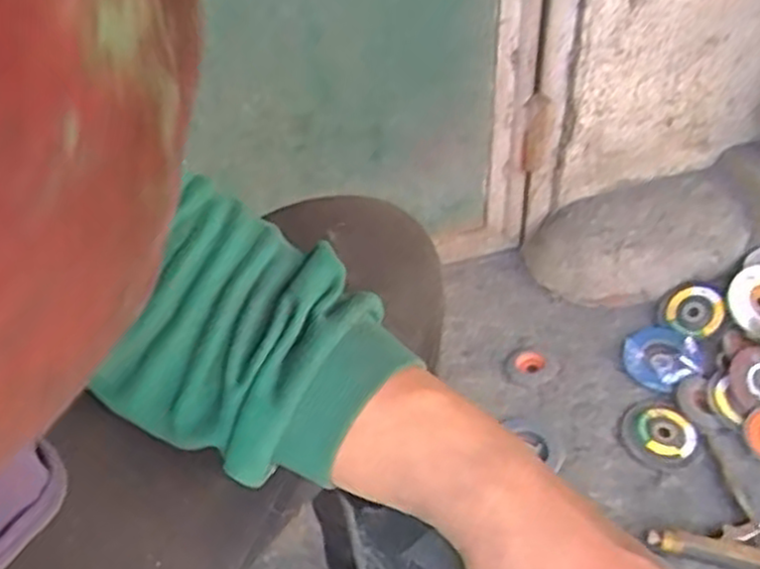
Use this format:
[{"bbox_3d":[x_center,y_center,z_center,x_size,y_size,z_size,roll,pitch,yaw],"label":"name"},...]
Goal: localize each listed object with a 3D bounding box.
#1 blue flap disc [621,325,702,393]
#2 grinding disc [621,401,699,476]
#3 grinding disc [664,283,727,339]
[{"bbox_3d":[0.370,0.094,1.029,0.094,0.017,0.094,-3,55,4],"label":"blue flap disc"},{"bbox_3d":[0.348,0.188,0.968,0.093,0.011,0.090,-5,55,8],"label":"grinding disc"},{"bbox_3d":[0.432,0.035,1.072,0.081,0.011,0.077,-9,67,22],"label":"grinding disc"}]

